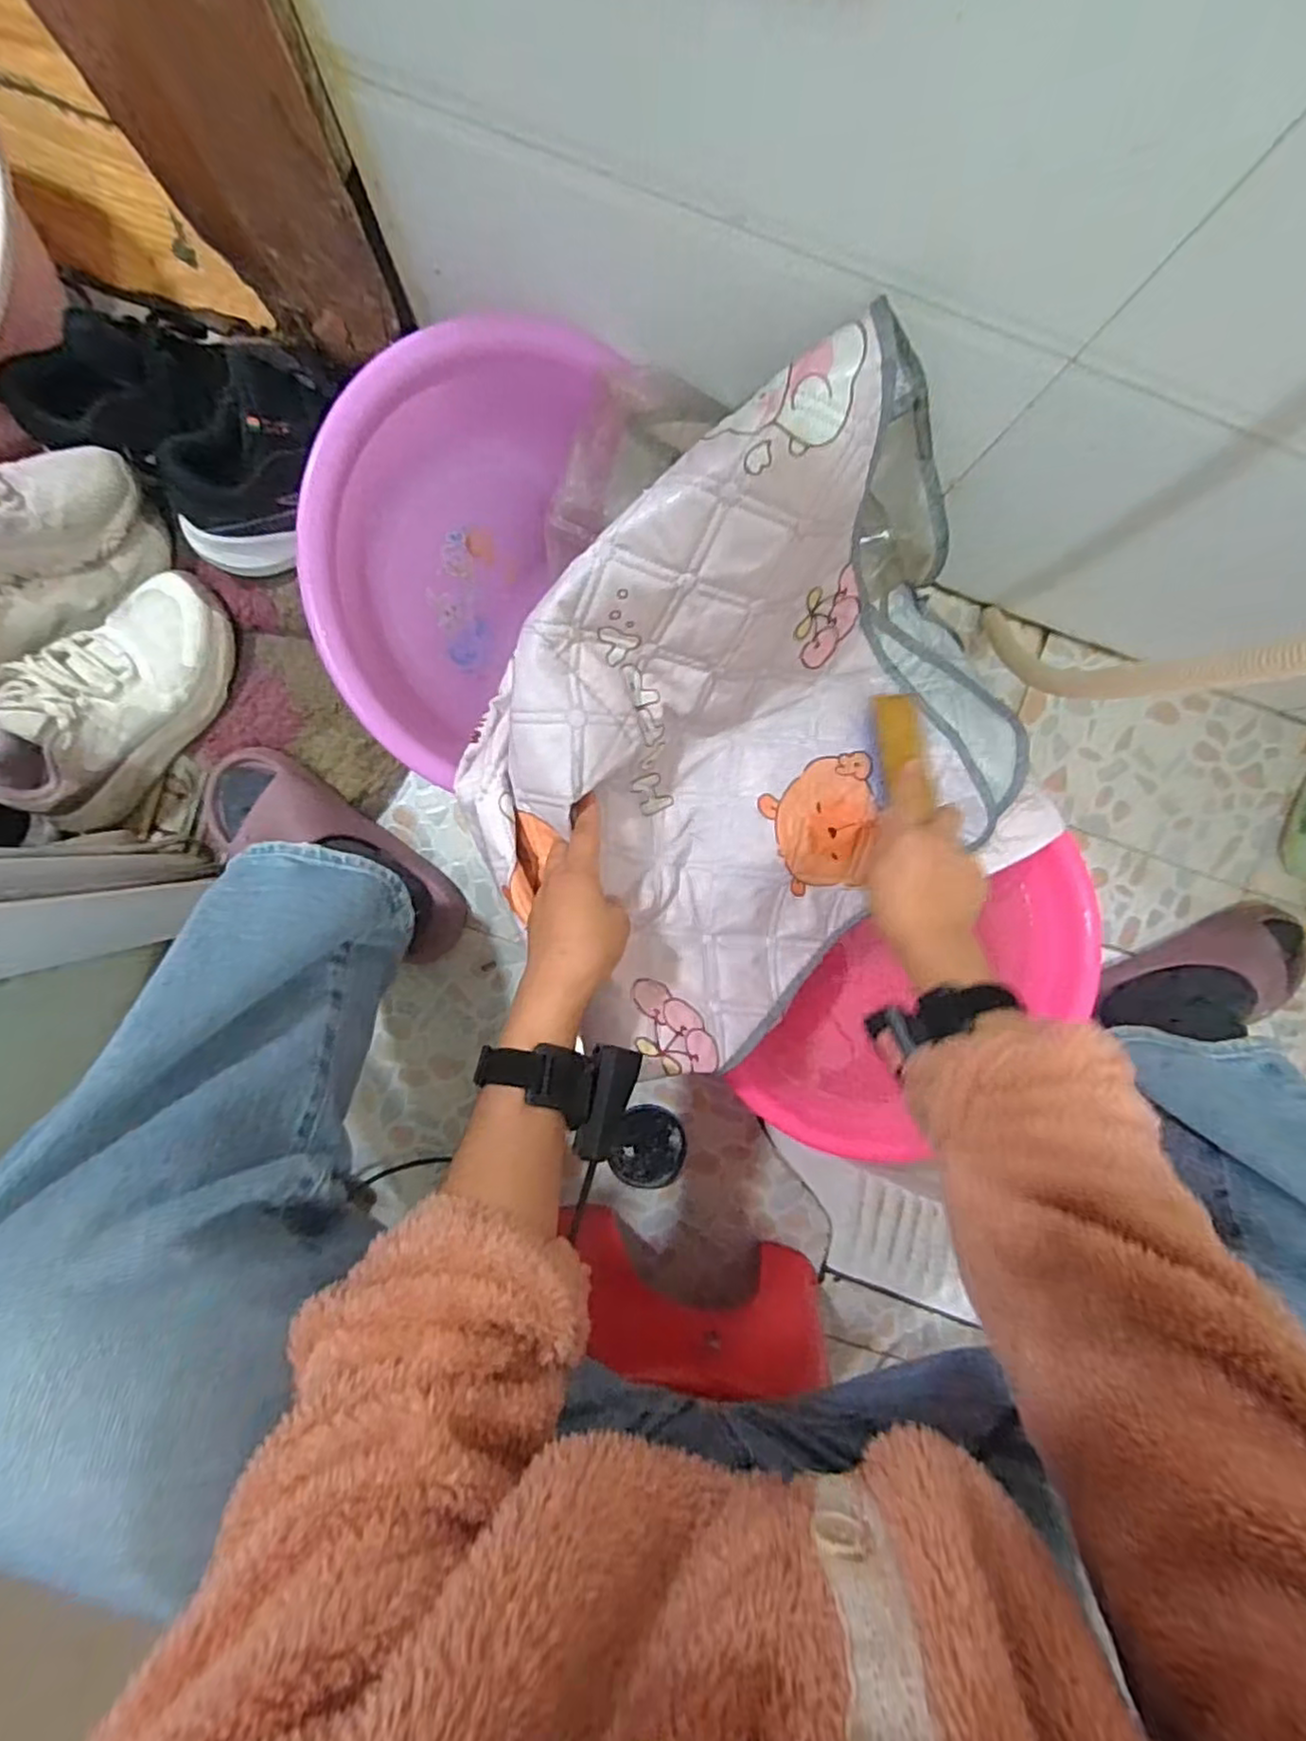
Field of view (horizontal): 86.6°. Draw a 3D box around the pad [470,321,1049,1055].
[{"bbox_3d":[0.090,-0.083,0.499,0.412,0.196,0.353,-38,94,-2],"label":"pad"}]

